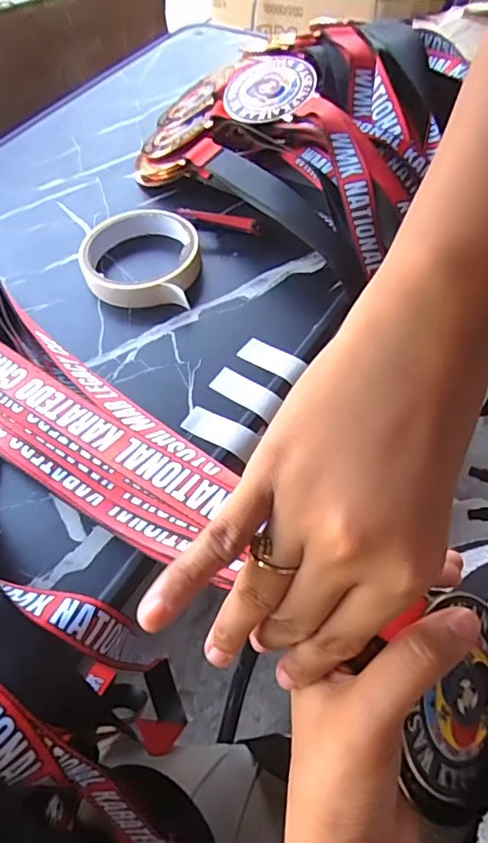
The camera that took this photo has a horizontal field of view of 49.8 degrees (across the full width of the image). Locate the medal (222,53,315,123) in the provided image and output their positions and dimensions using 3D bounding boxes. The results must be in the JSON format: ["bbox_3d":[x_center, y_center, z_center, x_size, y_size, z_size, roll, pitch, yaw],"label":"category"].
[{"bbox_3d":[0.022,-0.283,0.442,0.075,0.007,0.086,2,66,16],"label":"medal"}]

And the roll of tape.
[{"bbox_3d":[-0.078,-0.126,0.399,0.089,0.022,0.088,1,57,-1],"label":"roll of tape"}]

